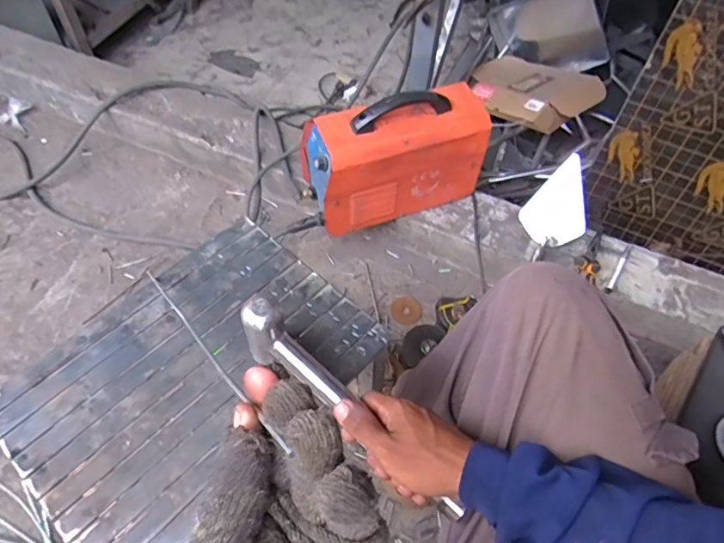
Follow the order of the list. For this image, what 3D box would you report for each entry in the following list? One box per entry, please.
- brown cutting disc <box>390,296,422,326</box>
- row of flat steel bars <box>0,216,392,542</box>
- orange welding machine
[{"bbox_3d":[0.091,0.079,1.021,0.062,0.004,0.064,2,55,-2],"label":"brown cutting disc"},{"bbox_3d":[-0.169,0.108,0.520,0.264,0.010,0.340,37,62,21],"label":"row of flat steel bars"},{"bbox_3d":[0.061,-0.231,0.965,0.323,0.220,0.154,-14,57,-13],"label":"orange welding machine"}]

